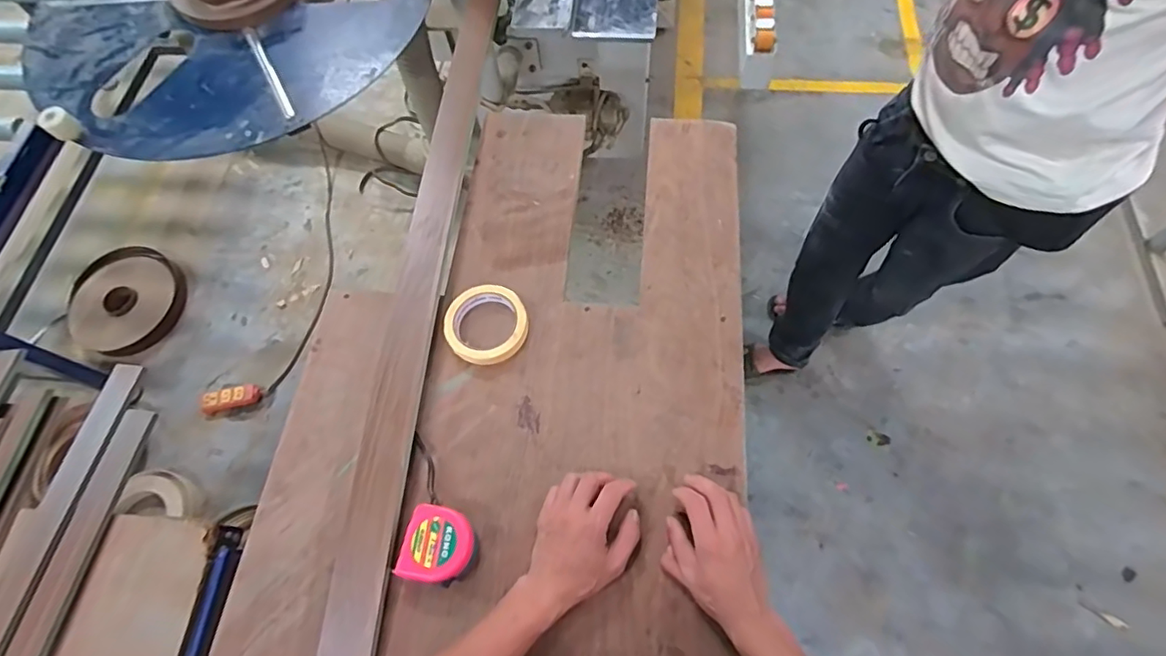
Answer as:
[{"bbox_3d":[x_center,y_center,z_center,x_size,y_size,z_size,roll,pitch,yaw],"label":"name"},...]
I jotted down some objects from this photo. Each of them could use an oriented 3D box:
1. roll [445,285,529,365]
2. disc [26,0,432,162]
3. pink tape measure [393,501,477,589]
[{"bbox_3d":[-0.124,-0.005,0.717,0.105,0.021,0.100,-1,66,3],"label":"roll"},{"bbox_3d":[-0.633,-0.613,0.980,0.720,0.115,0.689,-1,66,3],"label":"disc"},{"bbox_3d":[-0.150,0.230,0.596,0.071,0.037,0.073,9,67,8],"label":"pink tape measure"}]

